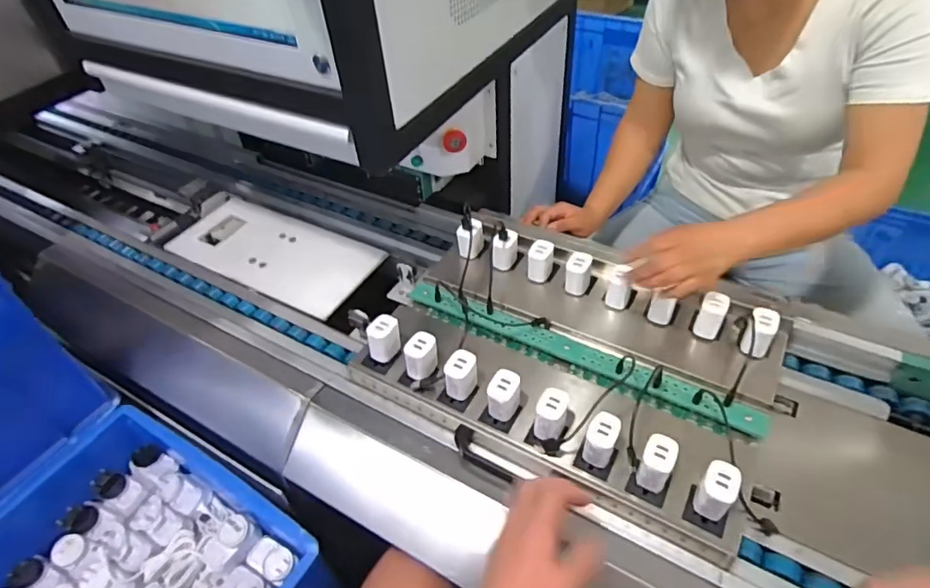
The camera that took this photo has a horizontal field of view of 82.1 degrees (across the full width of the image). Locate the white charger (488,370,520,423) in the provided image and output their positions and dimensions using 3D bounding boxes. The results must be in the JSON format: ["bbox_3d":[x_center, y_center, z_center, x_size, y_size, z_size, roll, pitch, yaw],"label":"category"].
[{"bbox_3d":[0.046,0.120,0.632,0.031,0.048,0.042,20,51,22],"label":"white charger"}]

